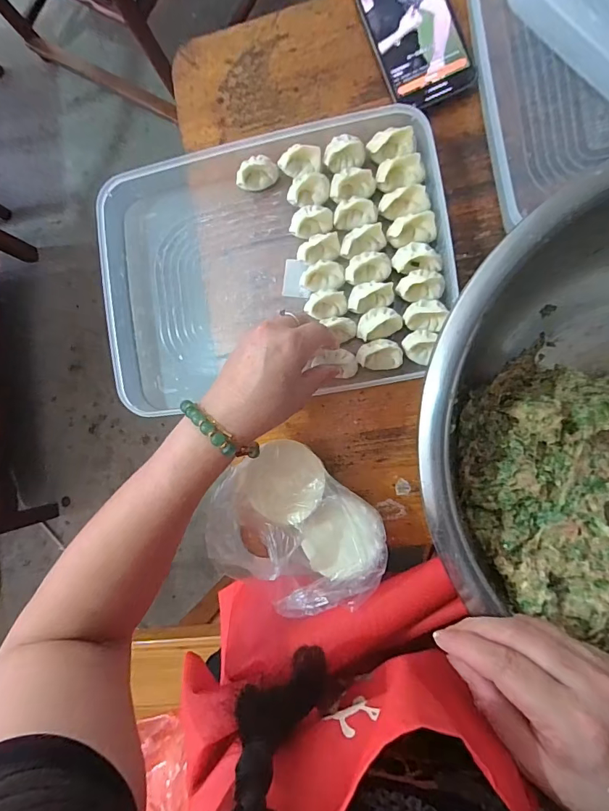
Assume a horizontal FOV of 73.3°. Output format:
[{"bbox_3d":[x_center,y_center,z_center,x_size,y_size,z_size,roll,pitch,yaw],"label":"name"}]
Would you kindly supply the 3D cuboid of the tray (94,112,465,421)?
[{"bbox_3d":[-0.036,-0.141,0.413,0.337,0.038,0.264,-9,86,9],"label":"tray"}]

